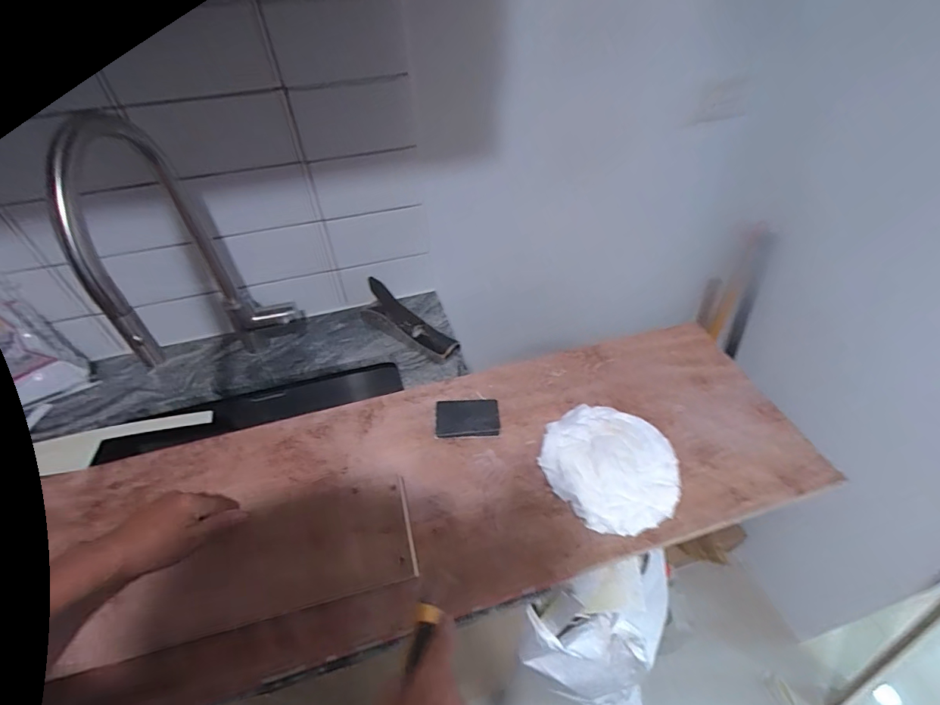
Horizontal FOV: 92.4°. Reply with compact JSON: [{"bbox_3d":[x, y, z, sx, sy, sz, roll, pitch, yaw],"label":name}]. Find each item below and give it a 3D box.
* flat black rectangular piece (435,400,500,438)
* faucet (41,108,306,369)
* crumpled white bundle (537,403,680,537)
[{"bbox_3d":[-0.004,0.098,0.680,0.094,0.008,0.068,-2,47,0],"label":"flat black rectangular piece"},{"bbox_3d":[-0.344,-0.091,0.614,0.132,0.407,0.281,-14,48,-11],"label":"faucet"},{"bbox_3d":[0.194,0.152,0.621,0.172,0.015,0.183,-1,47,1],"label":"crumpled white bundle"}]

